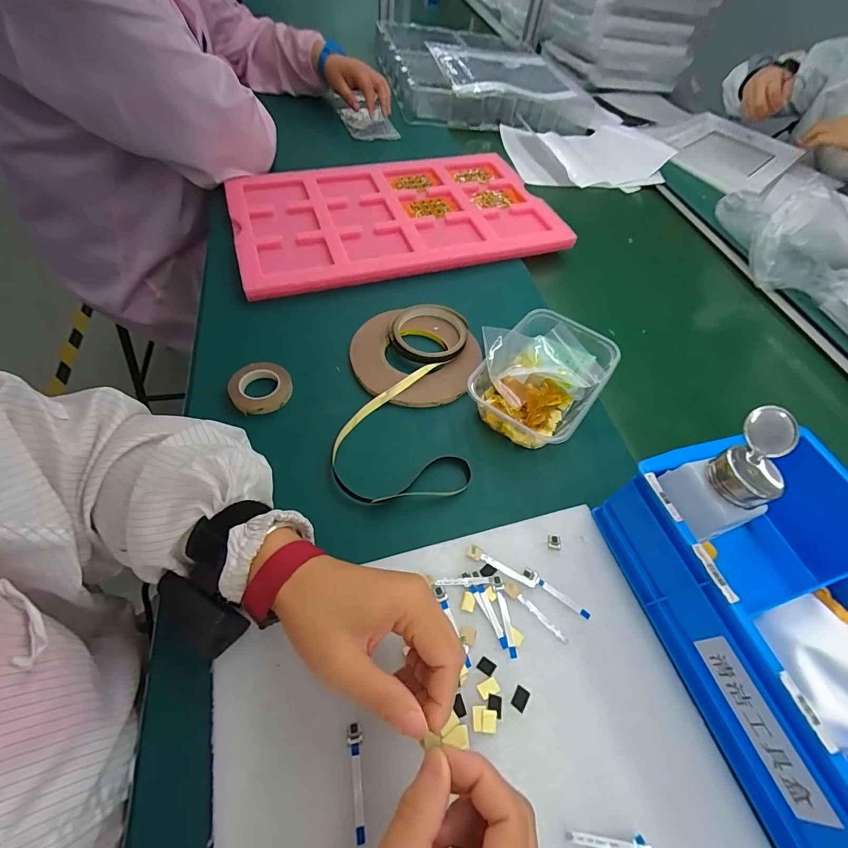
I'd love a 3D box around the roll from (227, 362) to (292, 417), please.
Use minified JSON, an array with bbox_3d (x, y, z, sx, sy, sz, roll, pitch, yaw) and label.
[{"bbox_3d":[-0.177,-0.038,0.445,0.062,0.017,0.062,2,56,-3],"label":"roll"}]

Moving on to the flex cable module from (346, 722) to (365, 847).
[{"bbox_3d":[-0.042,0.229,0.263,0.010,0.004,0.060,-9,57,-10],"label":"flex cable module"}]

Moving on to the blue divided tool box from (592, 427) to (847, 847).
[{"bbox_3d":[0.308,0.176,0.284,0.207,0.080,0.348,-12,57,-12],"label":"blue divided tool box"}]

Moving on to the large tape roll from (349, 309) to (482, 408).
[{"bbox_3d":[-0.010,-0.080,0.488,0.150,0.013,0.138,2,56,-3],"label":"large tape roll"}]

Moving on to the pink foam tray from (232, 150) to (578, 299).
[{"bbox_3d":[-0.048,-0.341,0.660,0.483,0.030,0.310,-12,57,-12],"label":"pink foam tray"}]

